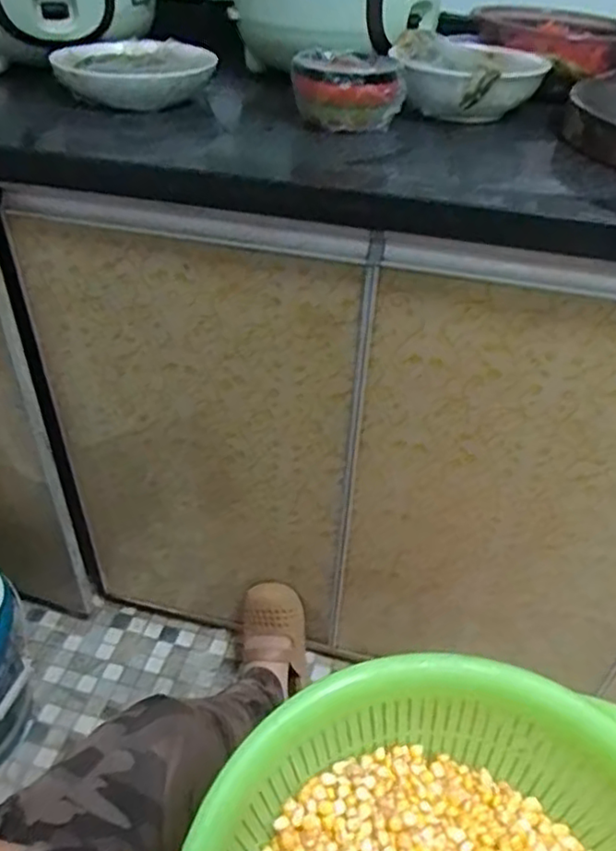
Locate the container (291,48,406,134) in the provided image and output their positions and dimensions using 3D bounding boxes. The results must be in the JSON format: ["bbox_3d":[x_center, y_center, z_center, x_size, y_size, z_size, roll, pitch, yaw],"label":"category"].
[{"bbox_3d":[0.042,-0.352,0.684,0.113,0.061,0.108,1,40,-1],"label":"container"}]

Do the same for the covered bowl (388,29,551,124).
[{"bbox_3d":[0.173,-0.380,0.713,0.159,0.066,0.147,8,41,7],"label":"covered bowl"}]

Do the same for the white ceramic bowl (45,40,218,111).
[{"bbox_3d":[-0.208,-0.424,0.777,0.173,0.052,0.172,-9,38,-12],"label":"white ceramic bowl"}]

